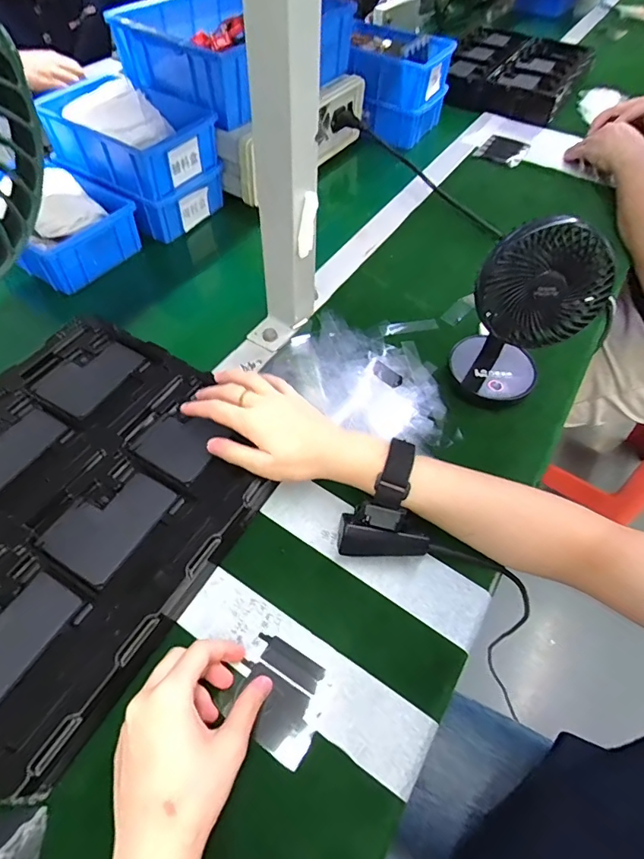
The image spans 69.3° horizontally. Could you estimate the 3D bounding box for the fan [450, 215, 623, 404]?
[{"bbox_3d":[0.185,-0.094,0.432,0.098,0.190,0.072,32,60,18],"label":"fan"}]

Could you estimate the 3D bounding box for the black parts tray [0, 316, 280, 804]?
[{"bbox_3d":[-0.215,0.056,0.397,0.281,0.040,0.315,26,55,17],"label":"black parts tray"}]

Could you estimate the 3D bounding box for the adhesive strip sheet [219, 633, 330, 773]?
[{"bbox_3d":[-0.030,0.193,0.338,0.066,0.004,0.062,26,55,17],"label":"adhesive strip sheet"}]

